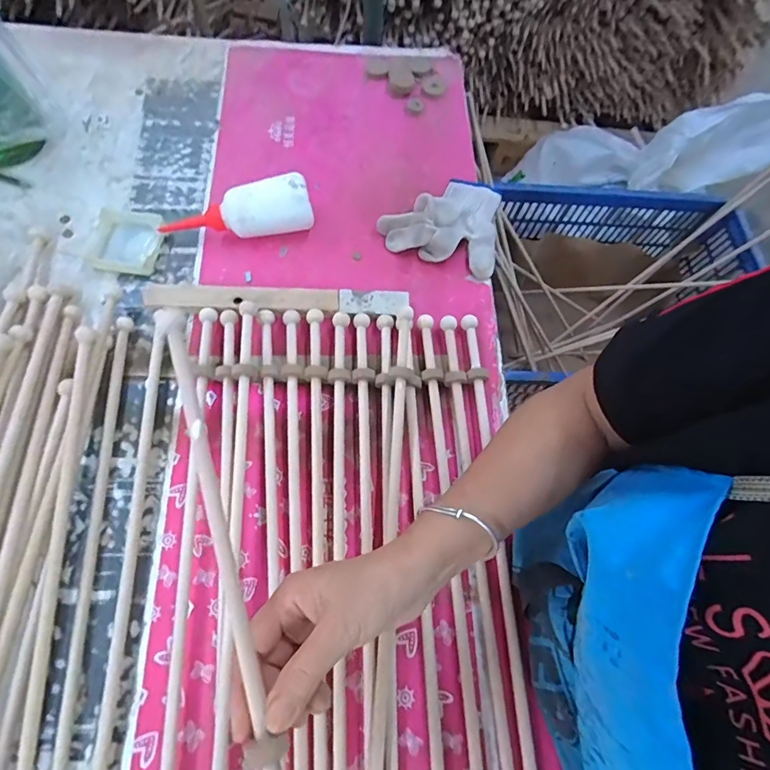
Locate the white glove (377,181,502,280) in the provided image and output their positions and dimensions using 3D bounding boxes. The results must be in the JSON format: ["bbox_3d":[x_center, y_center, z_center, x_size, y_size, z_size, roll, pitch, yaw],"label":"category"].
[{"bbox_3d":[0.078,-0.218,0.543,0.150,0.040,0.131,17,68,2],"label":"white glove"}]

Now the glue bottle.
[{"bbox_3d":[-0.174,-0.200,0.507,0.175,0.060,0.046,-10,70,-8],"label":"glue bottle"}]

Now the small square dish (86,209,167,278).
[{"bbox_3d":[-0.307,-0.172,0.510,0.076,0.013,0.086,6,68,-4],"label":"small square dish"}]

